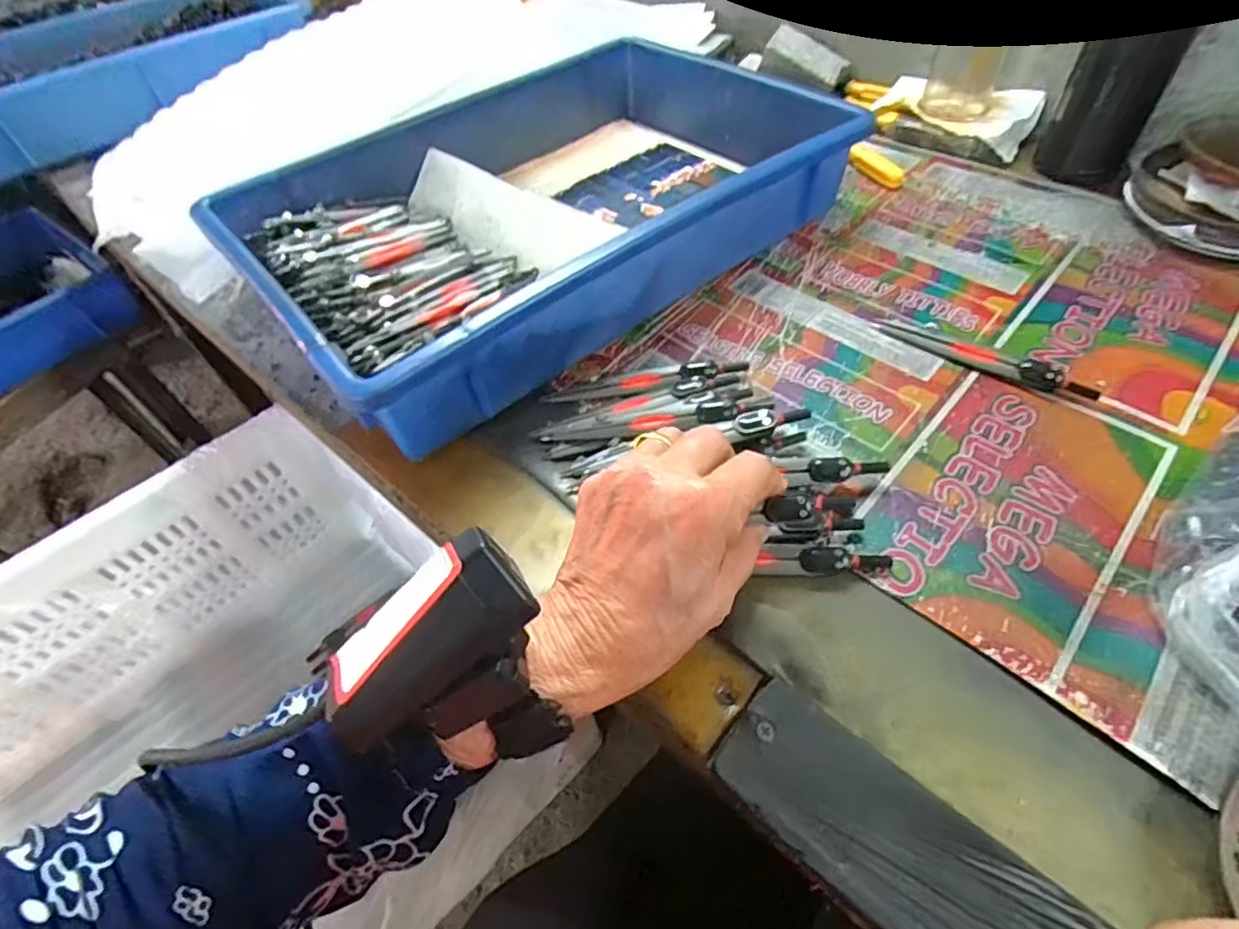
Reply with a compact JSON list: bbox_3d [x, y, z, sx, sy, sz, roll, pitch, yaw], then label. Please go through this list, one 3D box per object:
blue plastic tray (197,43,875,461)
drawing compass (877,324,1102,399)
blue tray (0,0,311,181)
[{"bbox_3d":[-0.058,-0.200,0.459,0.416,0.078,0.279,-36,57,-22],"label":"blue plastic tray"},{"bbox_3d":[0.227,-0.067,0.371,0.125,0.013,0.017,29,59,25],"label":"drawing compass"},{"bbox_3d":[-0.596,-0.475,0.714,0.417,0.086,0.274,-32,55,-19],"label":"blue tray"}]

